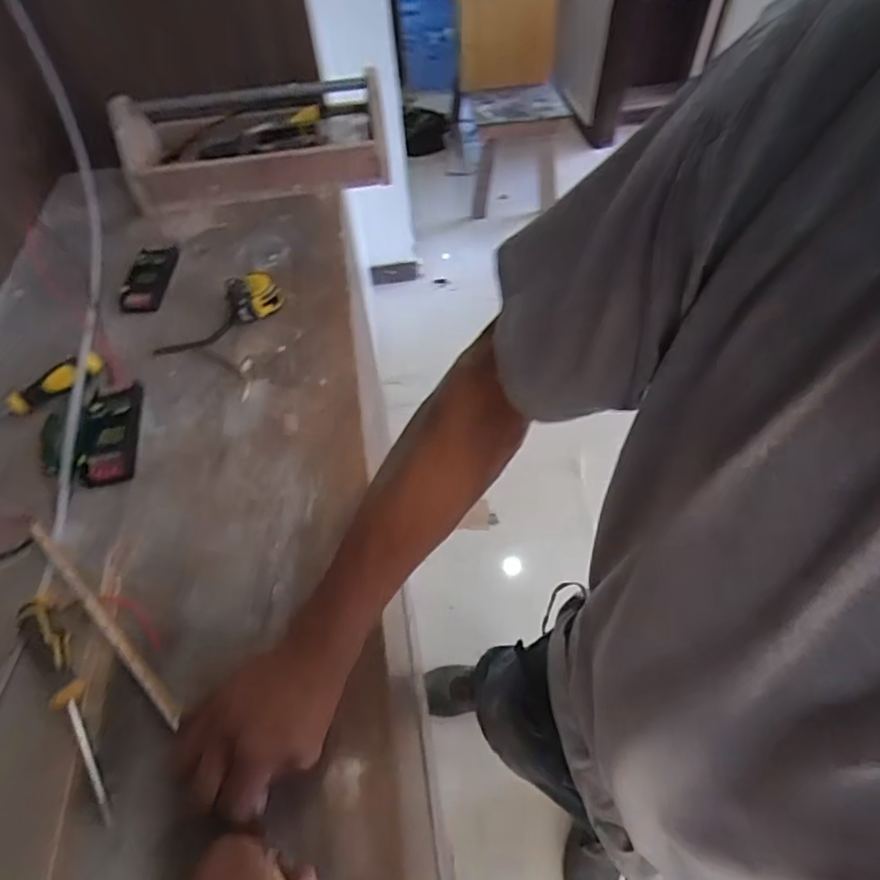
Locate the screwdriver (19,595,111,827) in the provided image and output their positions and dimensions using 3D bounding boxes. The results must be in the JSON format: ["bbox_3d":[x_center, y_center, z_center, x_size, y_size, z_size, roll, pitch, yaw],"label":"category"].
[{"bbox_3d":[-0.315,0.218,0.441,0.025,0.025,0.203,-33,59,-19],"label":"screwdriver"}]

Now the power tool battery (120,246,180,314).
[{"bbox_3d":[-0.445,-0.247,0.795,0.055,0.027,0.136,-3,54,2],"label":"power tool battery"}]

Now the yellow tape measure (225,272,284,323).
[{"bbox_3d":[-0.268,-0.208,0.750,0.067,0.042,0.065,-27,57,-16],"label":"yellow tape measure"}]

